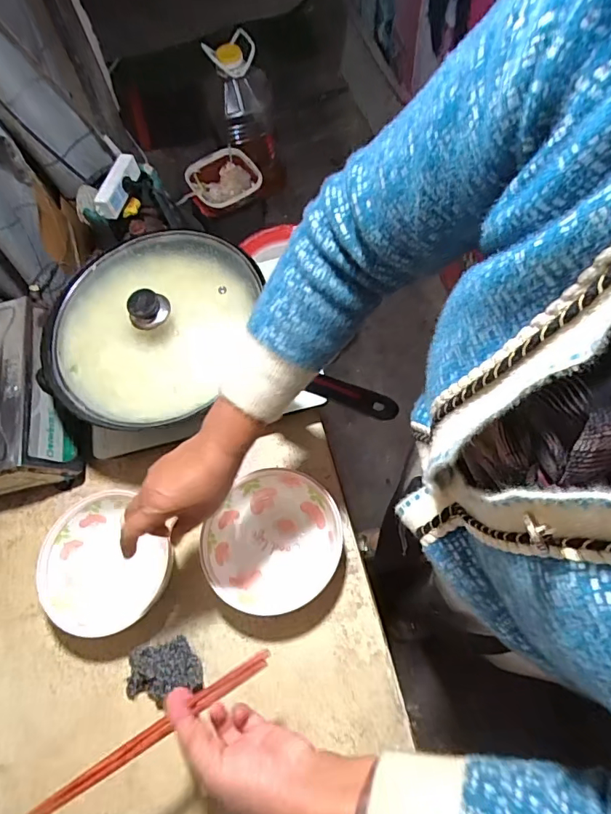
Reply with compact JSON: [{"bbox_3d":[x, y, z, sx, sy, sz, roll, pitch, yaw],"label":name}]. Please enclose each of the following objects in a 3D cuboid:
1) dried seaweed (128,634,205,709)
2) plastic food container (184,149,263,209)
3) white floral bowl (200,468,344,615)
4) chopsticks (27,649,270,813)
[{"bbox_3d":[-0.179,0.325,0.598,0.092,0.033,0.073,-25,67,-9],"label":"dried seaweed"},{"bbox_3d":[-0.278,-0.782,1.677,0.237,0.062,0.236,-27,67,-10],"label":"plastic food container"},{"bbox_3d":[-0.042,0.173,0.632,0.171,0.062,0.168,-1,65,2],"label":"white floral bowl"},{"bbox_3d":[-0.137,0.296,0.441,0.235,0.007,0.015,-29,67,-15],"label":"chopsticks"}]

